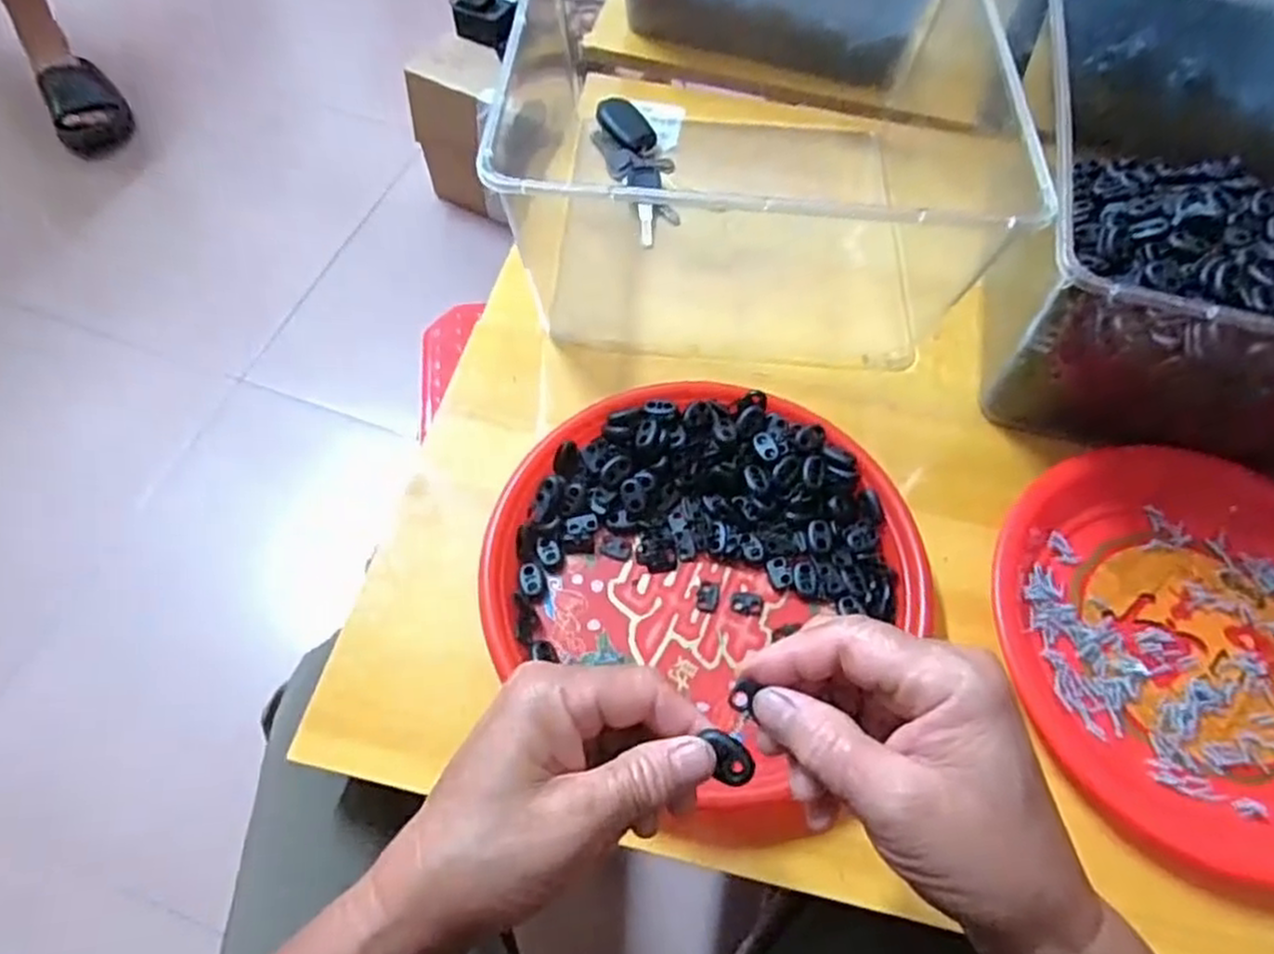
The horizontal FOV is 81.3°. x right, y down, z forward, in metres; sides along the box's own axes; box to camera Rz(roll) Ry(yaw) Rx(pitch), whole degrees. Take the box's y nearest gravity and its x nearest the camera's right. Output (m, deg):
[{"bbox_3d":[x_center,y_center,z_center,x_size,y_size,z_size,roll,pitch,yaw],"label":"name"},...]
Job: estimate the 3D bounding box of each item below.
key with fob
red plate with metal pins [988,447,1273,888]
[{"bbox_3d":[0.004,-0.245,0.587,0.049,0.015,0.150,-15,63,-10],"label":"key with fob"},{"bbox_3d":[0.310,0.090,0.405,0.229,0.025,0.215,1,61,-2],"label":"red plate with metal pins"}]

